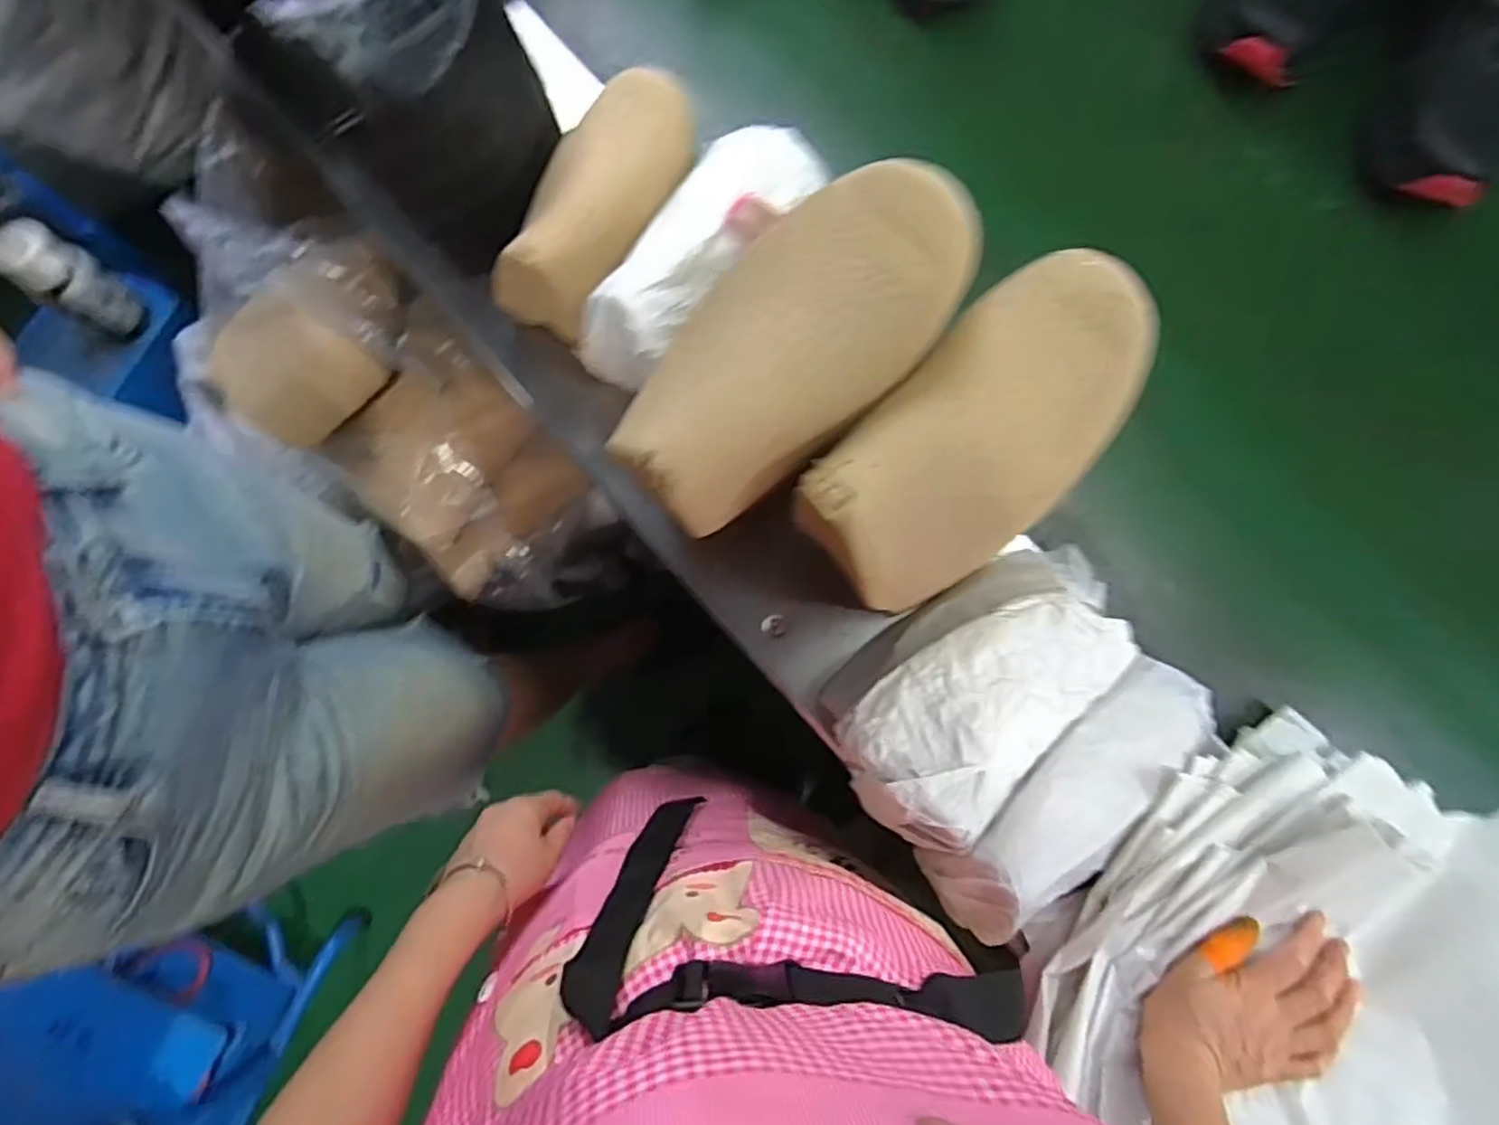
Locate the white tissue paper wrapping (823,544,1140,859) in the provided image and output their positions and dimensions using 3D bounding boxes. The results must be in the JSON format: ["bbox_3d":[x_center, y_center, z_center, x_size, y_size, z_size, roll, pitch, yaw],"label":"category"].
[{"bbox_3d":[0.171,0.080,0.525,0.244,0.104,0.126,-39,85,-7],"label":"white tissue paper wrapping"}]

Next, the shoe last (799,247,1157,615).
[{"bbox_3d":[0.128,-0.065,0.395,0.110,0.060,0.208,44,83,4],"label":"shoe last"}]

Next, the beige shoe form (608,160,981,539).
[{"bbox_3d":[0.024,-0.113,0.375,0.207,0.080,0.094,-44,86,9],"label":"beige shoe form"}]

